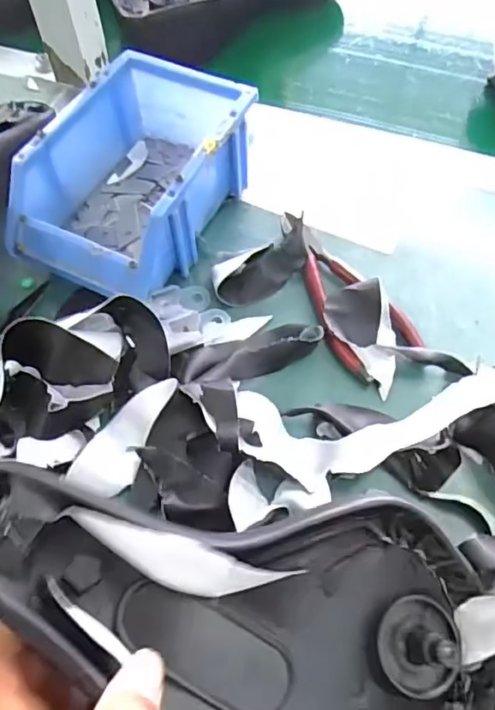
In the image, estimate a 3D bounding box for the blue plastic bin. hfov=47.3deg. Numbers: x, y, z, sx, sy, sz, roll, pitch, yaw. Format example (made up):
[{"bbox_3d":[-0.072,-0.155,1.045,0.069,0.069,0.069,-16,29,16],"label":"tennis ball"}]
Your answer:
[{"bbox_3d":[-0.081,-0.128,0.418,0.118,0.075,0.178,24,63,15],"label":"blue plastic bin"}]

